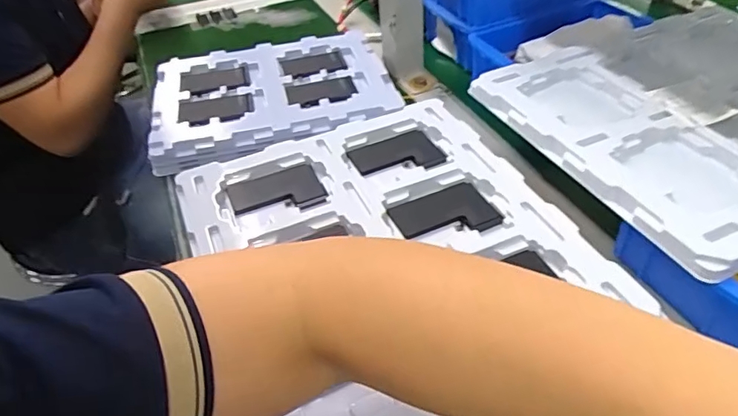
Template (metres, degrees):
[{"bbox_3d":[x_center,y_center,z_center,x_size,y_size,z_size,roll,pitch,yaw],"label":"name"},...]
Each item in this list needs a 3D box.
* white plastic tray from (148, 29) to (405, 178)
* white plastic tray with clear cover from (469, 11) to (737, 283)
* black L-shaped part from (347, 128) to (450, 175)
[{"bbox_3d":[-0.115,-0.135,0.628,0.278,0.033,0.226,-14,43,-8],"label":"white plastic tray"},{"bbox_3d":[0.302,-0.083,0.468,0.323,0.038,0.280,-20,44,-14],"label":"white plastic tray with clear cover"},{"bbox_3d":[0.027,-0.050,0.503,0.082,0.004,0.062,-20,44,-14],"label":"black L-shaped part"}]

